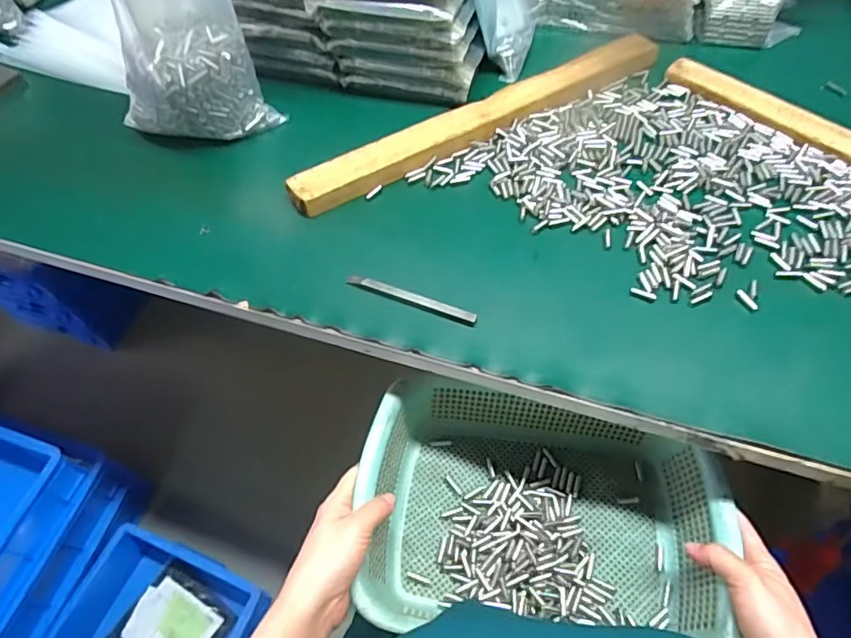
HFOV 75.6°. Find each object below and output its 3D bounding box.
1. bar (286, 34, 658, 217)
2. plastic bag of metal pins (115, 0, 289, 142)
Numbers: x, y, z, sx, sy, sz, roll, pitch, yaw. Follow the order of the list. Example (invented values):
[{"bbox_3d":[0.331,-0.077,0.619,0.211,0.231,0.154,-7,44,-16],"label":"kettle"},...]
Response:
[{"bbox_3d":[0.065,-0.219,0.589,0.445,0.019,0.046,-27,61,-14],"label":"bar"},{"bbox_3d":[-0.244,-0.283,0.533,0.128,0.186,0.104,16,60,12],"label":"plastic bag of metal pins"}]

